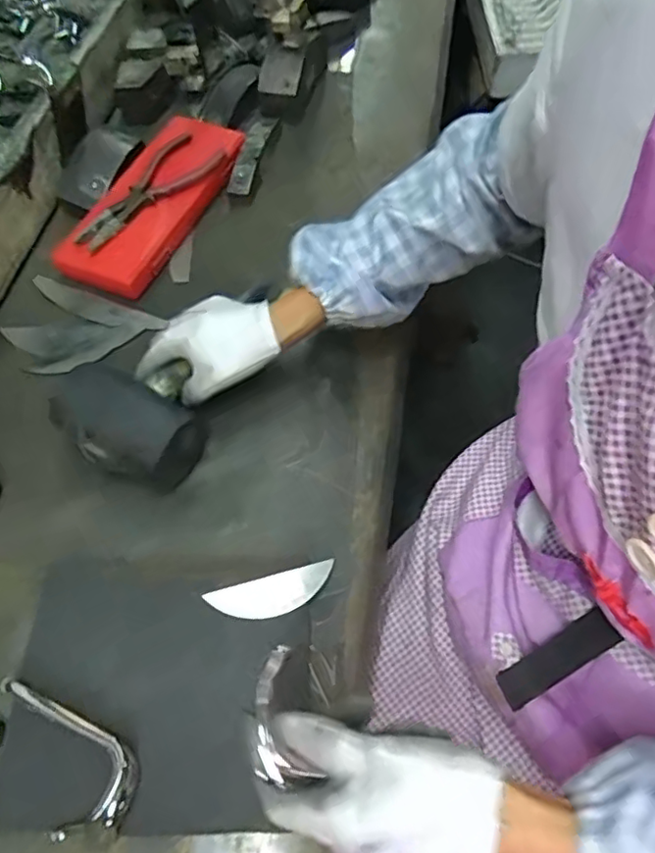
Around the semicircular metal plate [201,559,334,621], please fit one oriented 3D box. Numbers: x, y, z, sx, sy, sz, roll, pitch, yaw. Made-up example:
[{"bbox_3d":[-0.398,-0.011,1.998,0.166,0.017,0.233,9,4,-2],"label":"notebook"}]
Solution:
[{"bbox_3d":[-0.041,0.128,0.454,0.096,0.004,0.030,-15,70,-6],"label":"semicircular metal plate"}]

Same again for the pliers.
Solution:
[{"bbox_3d":[-0.197,-0.258,0.641,0.068,0.018,0.195,31,67,14],"label":"pliers"}]

